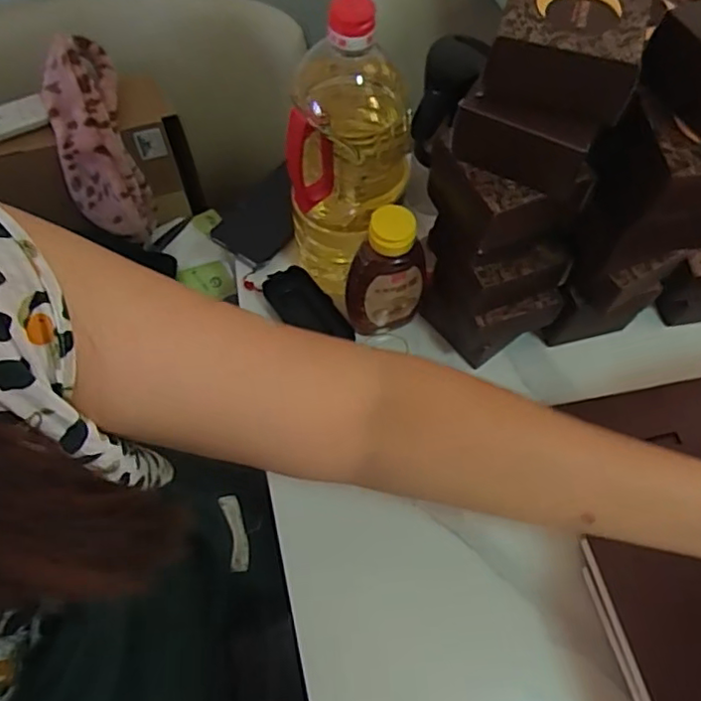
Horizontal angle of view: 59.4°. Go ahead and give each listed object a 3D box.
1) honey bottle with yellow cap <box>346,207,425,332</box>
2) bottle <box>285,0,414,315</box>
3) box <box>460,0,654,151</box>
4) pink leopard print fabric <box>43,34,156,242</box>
[{"bbox_3d":[0.034,-0.070,0.583,0.070,0.146,0.053,-34,68,-16],"label":"honey bottle with yellow cap"},{"bbox_3d":[0.003,-0.173,0.558,0.099,0.287,0.108,40,69,17],"label":"bottle"},{"bbox_3d":[0.140,-0.197,0.412,0.093,0.072,0.081,18,64,8],"label":"box"},{"bbox_3d":[-0.295,-0.244,0.710,0.081,0.214,0.083,-15,24,-8],"label":"pink leopard print fabric"}]

